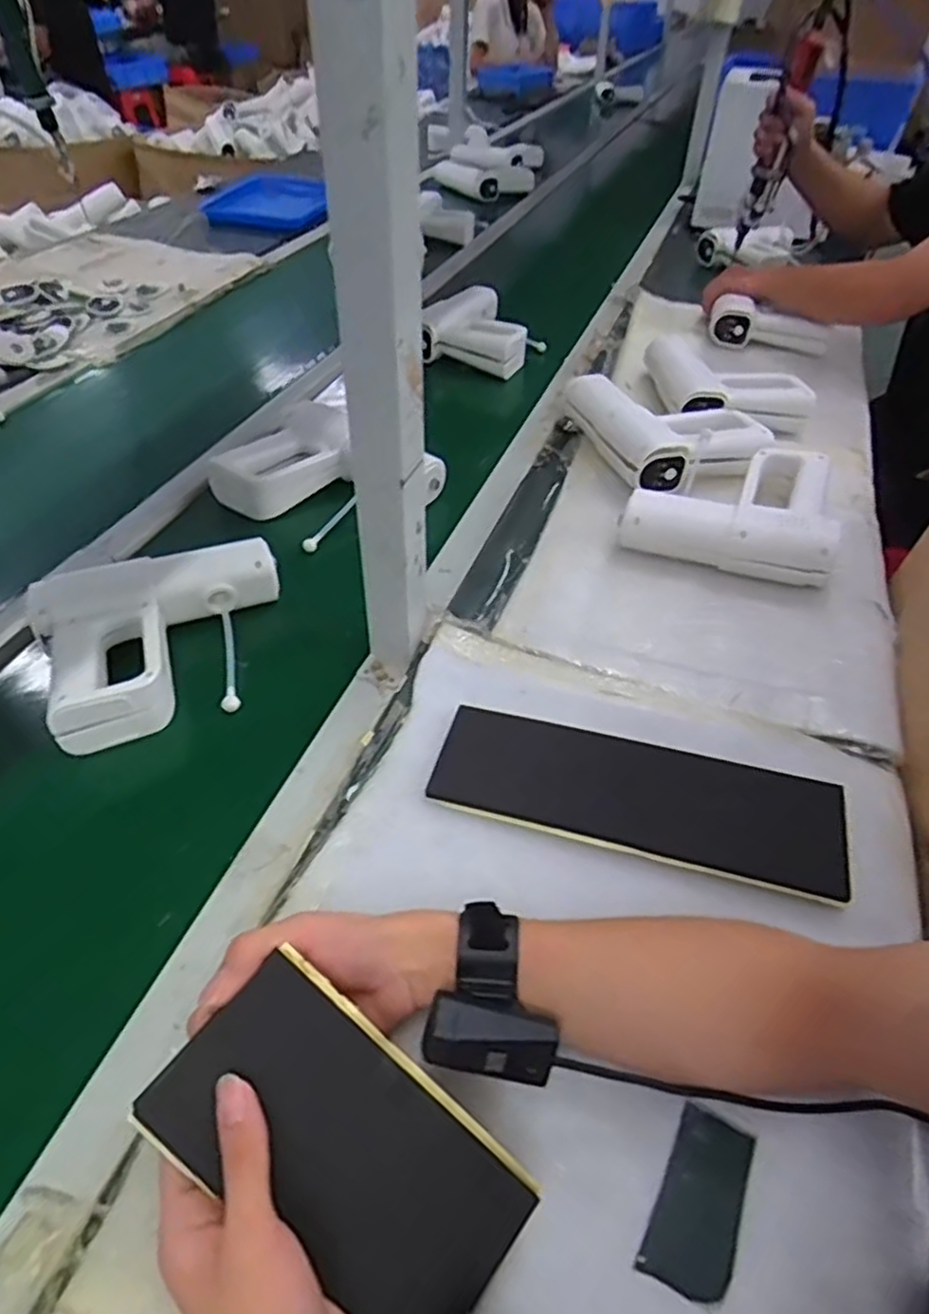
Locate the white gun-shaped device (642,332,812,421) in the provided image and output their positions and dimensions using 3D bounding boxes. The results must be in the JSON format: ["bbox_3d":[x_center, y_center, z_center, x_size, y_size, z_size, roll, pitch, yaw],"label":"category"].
[{"bbox_3d":[0.366,-0.393,1.000,0.184,0.052,0.248,-1,46,-2],"label":"white gun-shaped device"}]

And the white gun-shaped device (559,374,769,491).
[{"bbox_3d":[0.248,-0.288,0.894,0.183,0.059,0.238,-13,47,-13],"label":"white gun-shaped device"}]

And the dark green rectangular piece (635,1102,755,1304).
[{"bbox_3d":[0.126,0.288,0.382,0.041,0.004,0.085,23,44,21],"label":"dark green rectangular piece"}]

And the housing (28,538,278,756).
[{"bbox_3d":[-0.259,-0.022,0.632,0.209,0.054,0.178,-17,48,-17],"label":"housing"}]

